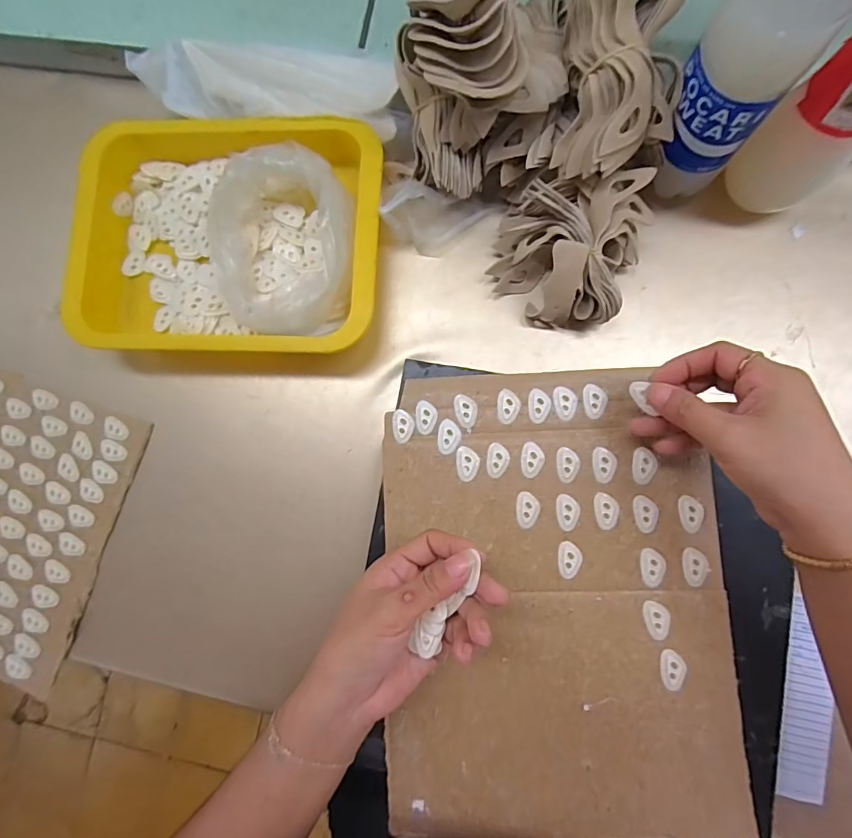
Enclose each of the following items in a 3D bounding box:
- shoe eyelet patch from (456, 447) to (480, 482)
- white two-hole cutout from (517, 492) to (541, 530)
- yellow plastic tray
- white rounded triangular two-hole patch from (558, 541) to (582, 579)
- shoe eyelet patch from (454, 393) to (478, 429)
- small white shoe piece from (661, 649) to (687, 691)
[{"bbox_3d":[0.031,0.034,0.336,0.017,0.004,0.025,5,85,5],"label":"shoe eyelet patch"},{"bbox_3d":[0.076,0.068,0.329,0.017,0.004,0.026,5,85,5],"label":"white two-hole cutout"},{"bbox_3d":[-0.164,-0.151,0.373,0.254,0.052,0.199,4,85,5],"label":"yellow plastic tray"},{"bbox_3d":[0.105,0.103,0.323,0.016,0.004,0.026,4,85,5],"label":"white rounded triangular two-hole patch"},{"bbox_3d":[0.031,-0.007,0.340,0.017,0.004,0.026,-14,84,3],"label":"shoe eyelet patch"},{"bbox_3d":[0.171,0.174,0.307,0.015,0.004,0.026,3,85,5],"label":"small white shoe piece"}]

